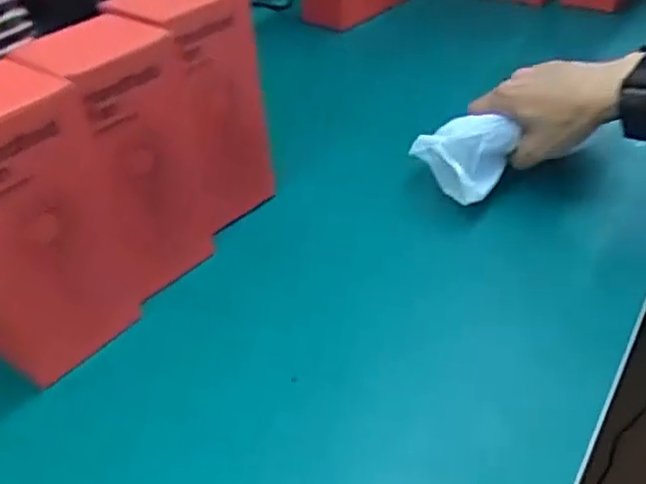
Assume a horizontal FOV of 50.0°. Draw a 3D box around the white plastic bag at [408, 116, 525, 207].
[{"bbox_3d":[0.114,-0.072,0.575,0.069,0.052,0.056,18,41,27],"label":"white plastic bag"}]

